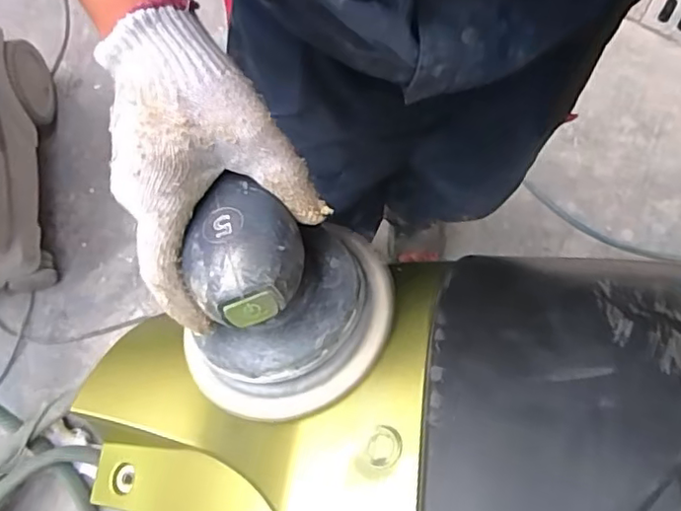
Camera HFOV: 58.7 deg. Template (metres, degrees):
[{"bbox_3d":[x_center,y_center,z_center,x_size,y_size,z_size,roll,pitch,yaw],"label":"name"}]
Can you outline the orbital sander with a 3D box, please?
[{"bbox_3d":[-0.035,0.032,0.368,0.121,0.105,0.132,0,75,1],"label":"orbital sander"}]

